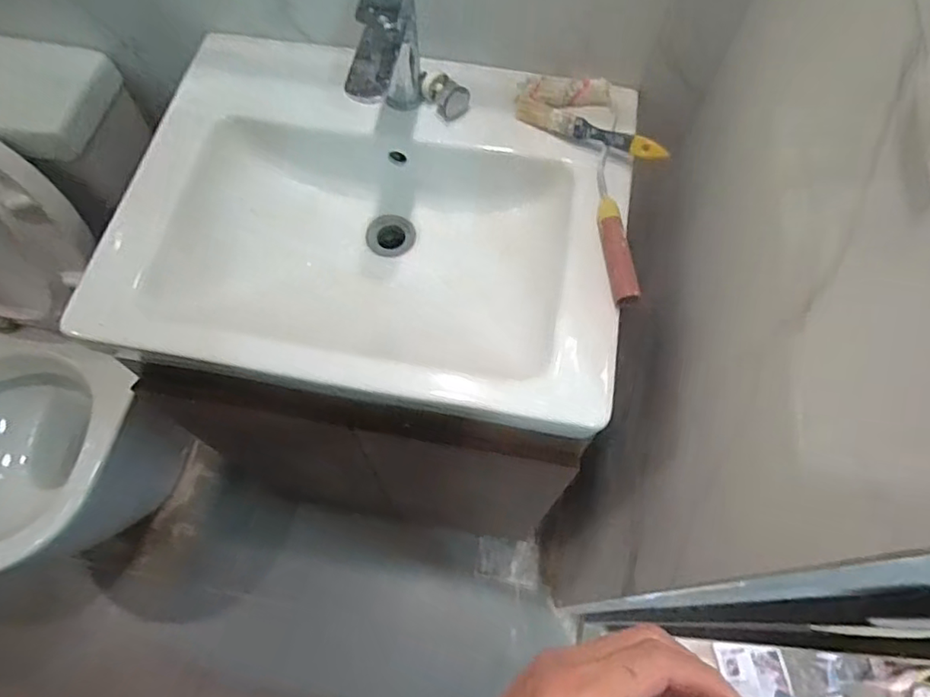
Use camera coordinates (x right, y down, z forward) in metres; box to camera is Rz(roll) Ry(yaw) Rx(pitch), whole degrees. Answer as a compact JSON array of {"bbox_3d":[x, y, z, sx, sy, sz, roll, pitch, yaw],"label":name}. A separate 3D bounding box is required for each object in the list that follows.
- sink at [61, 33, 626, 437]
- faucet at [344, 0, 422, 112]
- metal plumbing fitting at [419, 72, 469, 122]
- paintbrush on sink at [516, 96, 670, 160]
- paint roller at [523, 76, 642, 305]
[{"bbox_3d":[-0.099,-0.138,0.718,0.563,0.135,0.421,12,66,4],"label":"sink"},{"bbox_3d":[-0.084,-0.291,0.632,0.041,0.159,0.135,13,66,5],"label":"faucet"},{"bbox_3d":[-0.024,-0.297,0.713,0.034,0.032,0.058,-41,73,-17],"label":"metal plumbing fitting"},{"bbox_3d":[0.141,-0.250,0.688,0.178,0.026,0.028,27,68,10],"label":"paintbrush on sink"},{"bbox_3d":[0.162,-0.195,0.672,0.103,0.026,0.308,-15,67,-8],"label":"paint roller"}]

